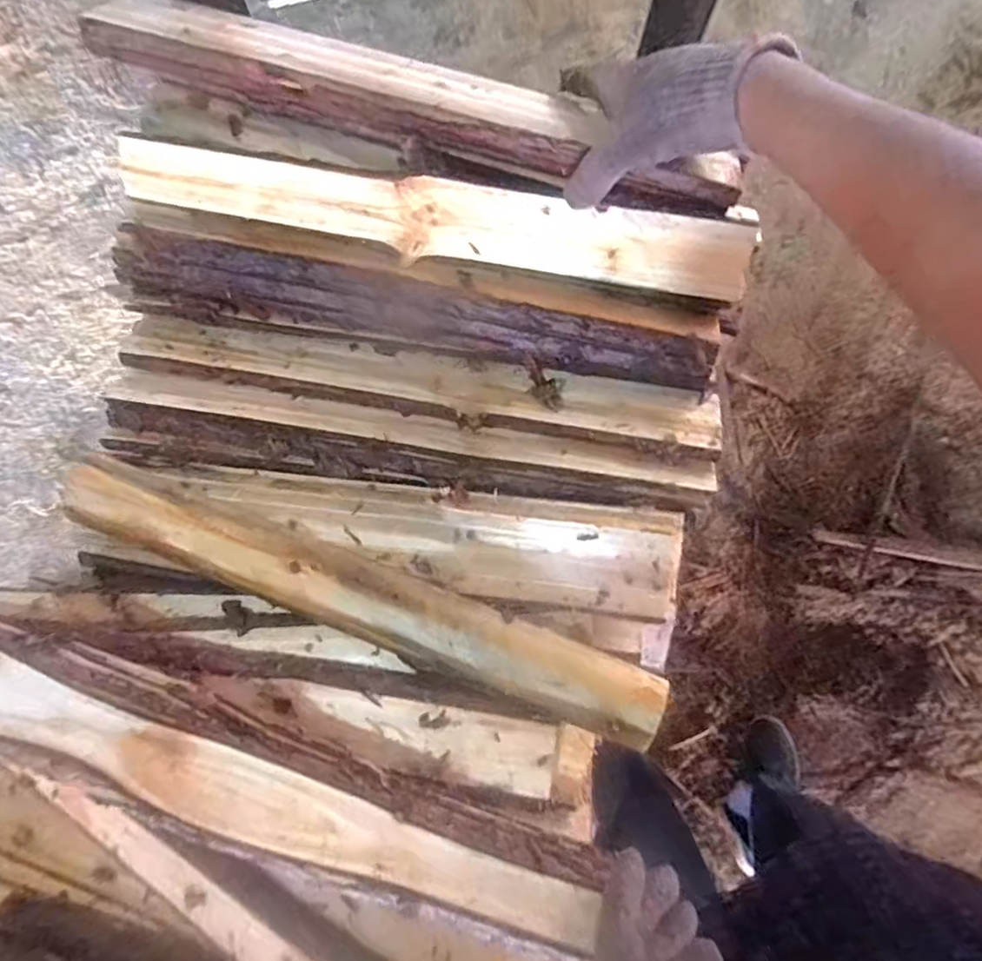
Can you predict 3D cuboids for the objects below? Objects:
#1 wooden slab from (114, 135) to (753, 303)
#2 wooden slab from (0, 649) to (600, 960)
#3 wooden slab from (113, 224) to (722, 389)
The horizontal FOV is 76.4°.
[{"bbox_3d":[-0.046,-0.207,0.492,0.490,0.017,0.064,9,116,4],"label":"wooden slab"},{"bbox_3d":[-0.154,0.209,0.407,0.461,0.026,0.052,19,81,4],"label":"wooden slab"},{"bbox_3d":[-0.063,-0.141,0.509,0.485,0.023,0.066,9,109,4],"label":"wooden slab"}]

